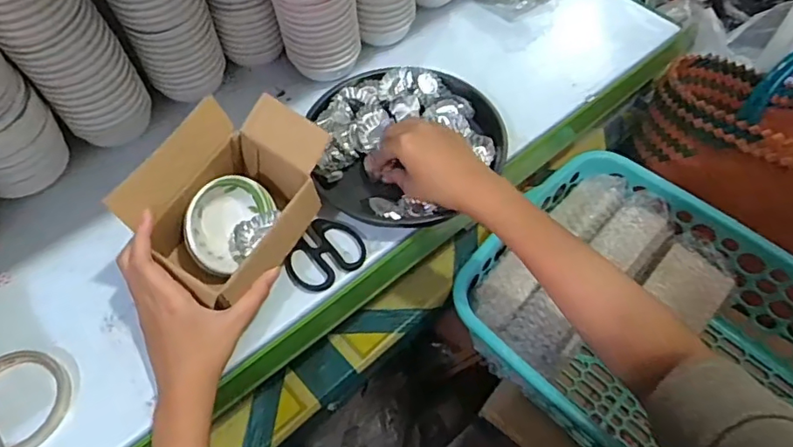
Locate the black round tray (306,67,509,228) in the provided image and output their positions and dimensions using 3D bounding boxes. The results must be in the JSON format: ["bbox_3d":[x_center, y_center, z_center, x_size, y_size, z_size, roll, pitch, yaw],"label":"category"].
[{"bbox_3d":[0.014,-0.087,0.595,0.201,0.031,0.201,0,57,-1],"label":"black round tray"}]

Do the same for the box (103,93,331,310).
[{"bbox_3d":[-0.149,-0.026,0.497,0.138,0.097,0.171,42,65,-15],"label":"box"}]

